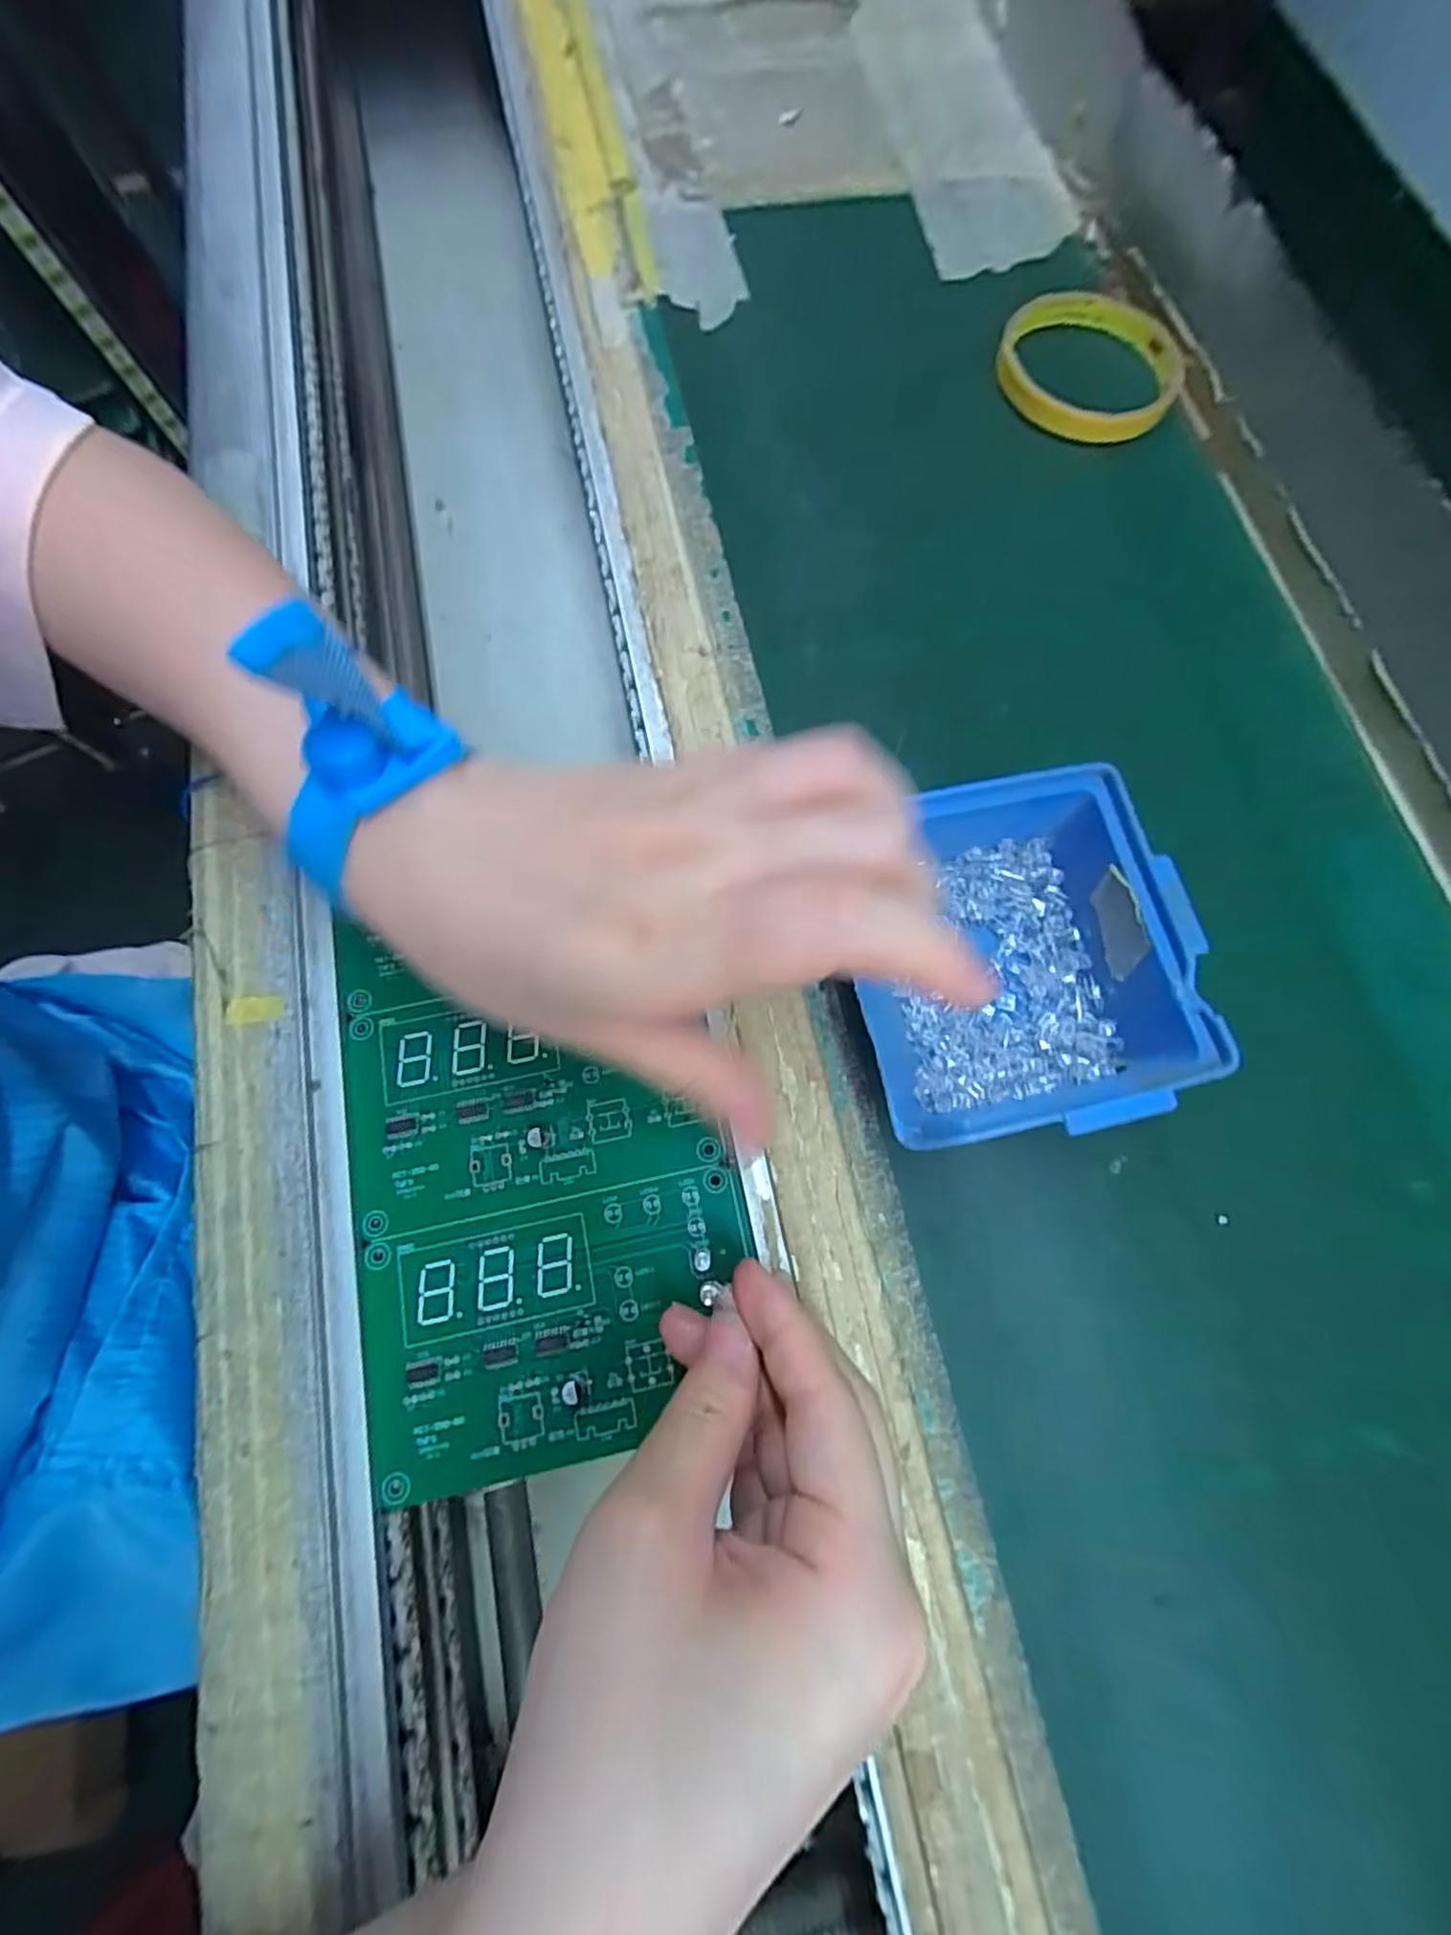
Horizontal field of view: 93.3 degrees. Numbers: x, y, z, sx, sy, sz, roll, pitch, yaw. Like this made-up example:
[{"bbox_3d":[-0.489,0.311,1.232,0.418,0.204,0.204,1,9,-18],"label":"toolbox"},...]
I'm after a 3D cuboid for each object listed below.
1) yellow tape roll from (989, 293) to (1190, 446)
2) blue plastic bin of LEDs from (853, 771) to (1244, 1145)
[{"bbox_3d":[0.171,-0.283,0.324,0.082,0.013,0.079,0,75,-1],"label":"yellow tape roll"},{"bbox_3d":[0.091,-0.001,0.219,0.095,0.051,0.103,-5,75,-3],"label":"blue plastic bin of LEDs"}]

